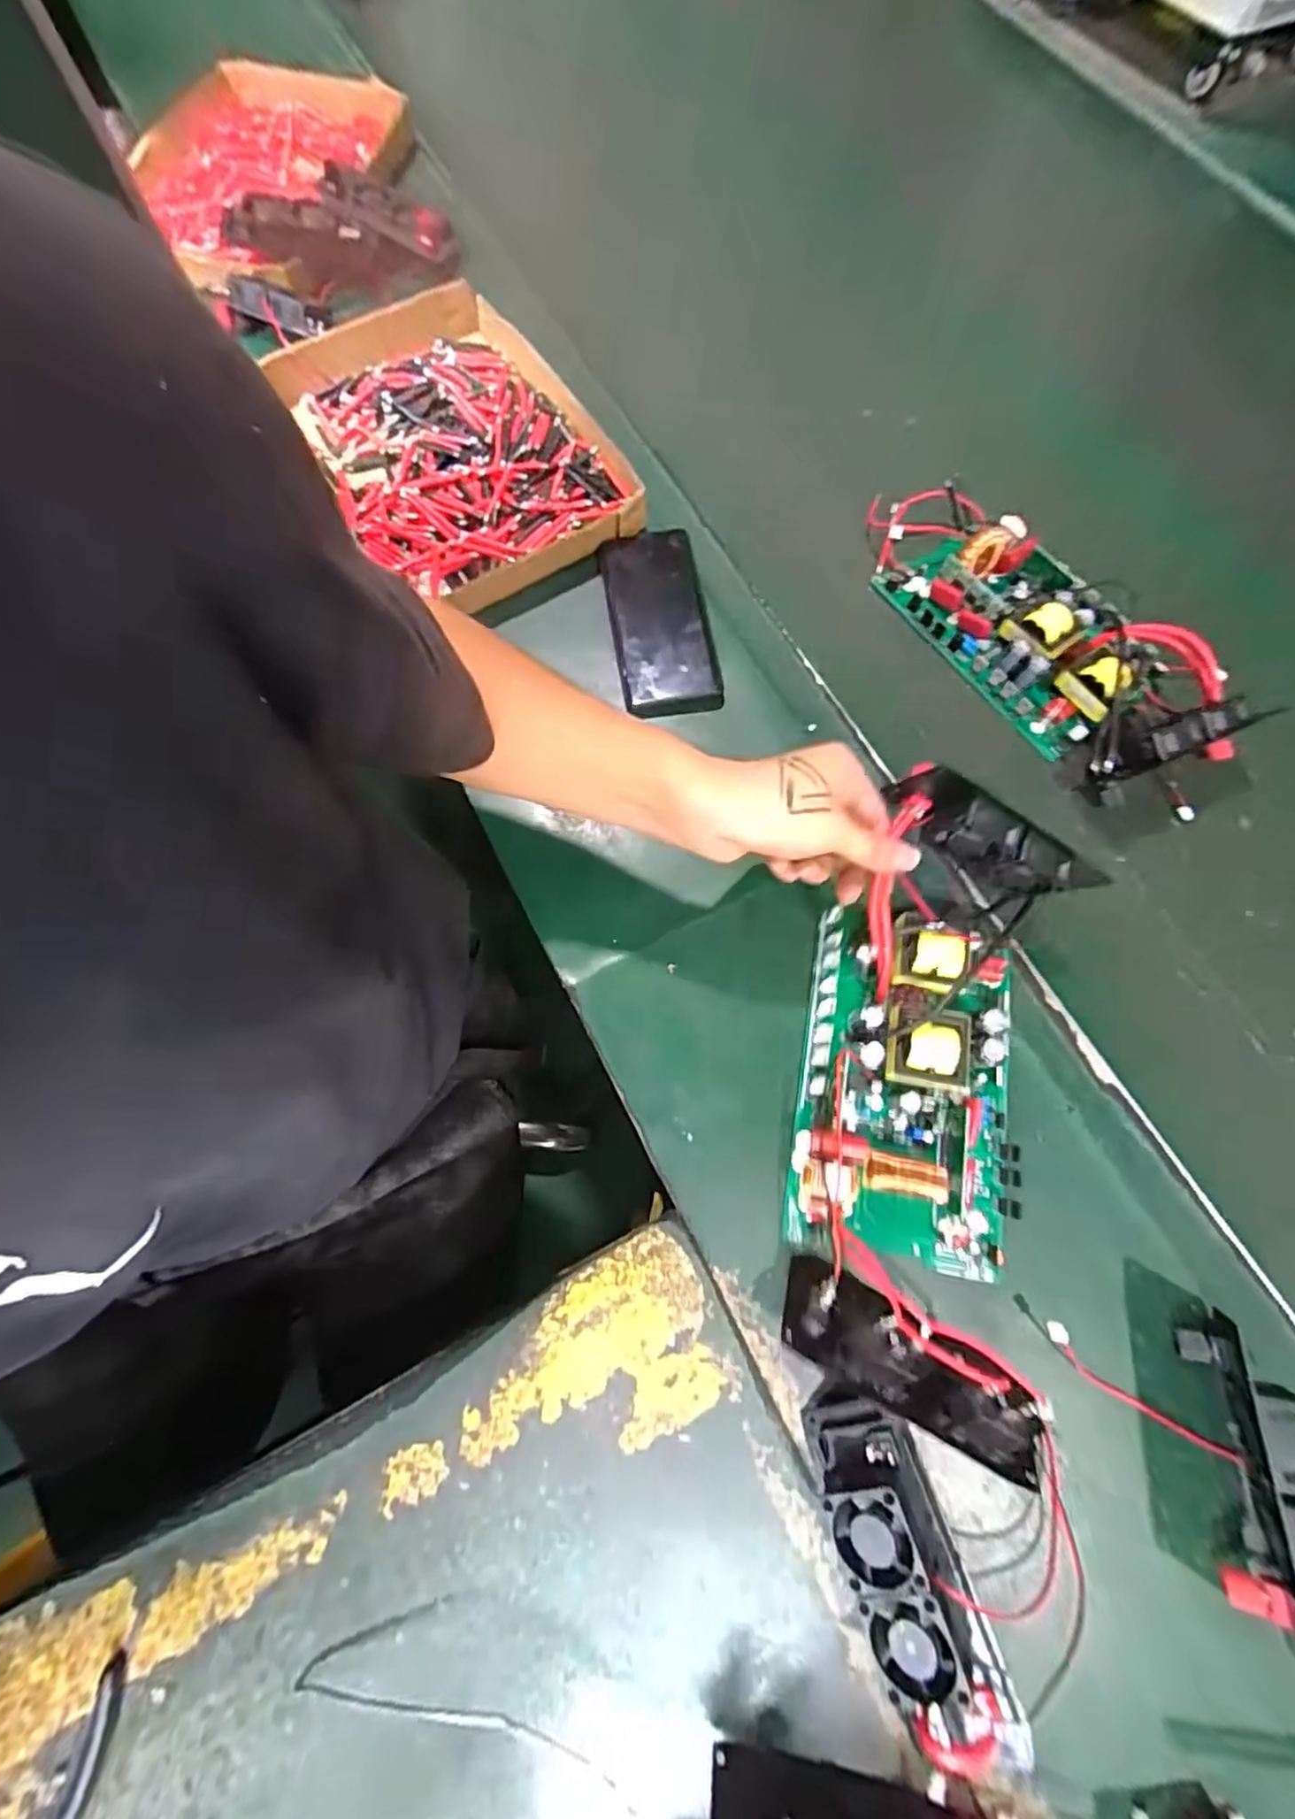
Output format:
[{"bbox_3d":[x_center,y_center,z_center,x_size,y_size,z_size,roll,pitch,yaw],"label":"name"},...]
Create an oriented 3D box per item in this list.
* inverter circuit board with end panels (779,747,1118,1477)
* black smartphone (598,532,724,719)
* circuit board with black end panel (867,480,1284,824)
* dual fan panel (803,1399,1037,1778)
[{"bbox_3d":[0.163,0.104,0.375,0.125,0.100,0.336,12,78,3],"label":"inverter circuit board with end panels"},{"bbox_3d":[0.009,-0.235,0.511,0.076,0.017,0.167,-9,73,-4],"label":"black smartphone"},{"bbox_3d":[0.318,-0.230,0.506,0.136,0.058,0.323,-32,76,-10],"label":"circuit board with black end panel"},{"bbox_3d":[0.126,0.327,0.315,0.055,0.043,0.141,-18,74,-7],"label":"dual fan panel"}]

